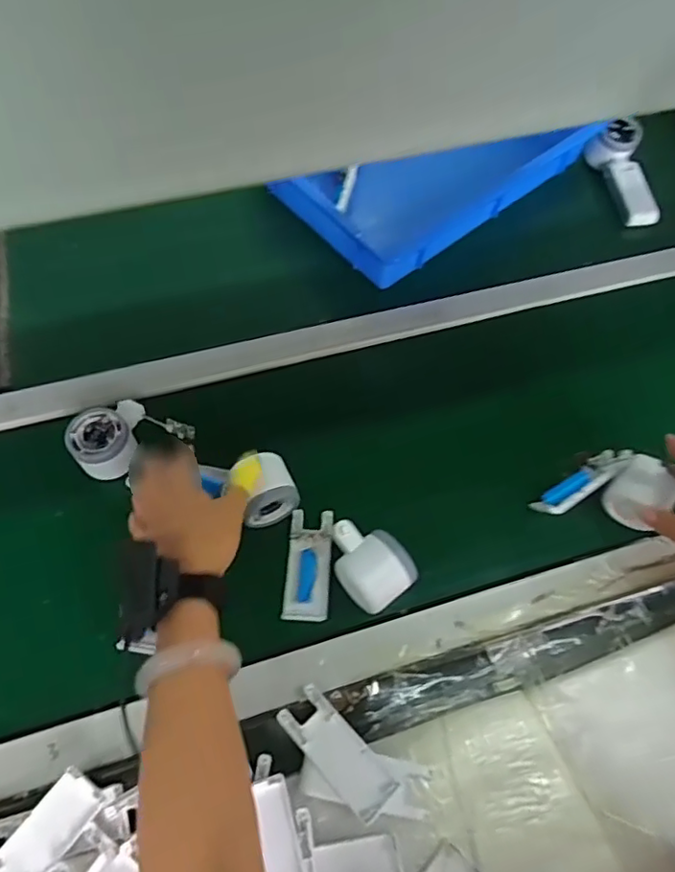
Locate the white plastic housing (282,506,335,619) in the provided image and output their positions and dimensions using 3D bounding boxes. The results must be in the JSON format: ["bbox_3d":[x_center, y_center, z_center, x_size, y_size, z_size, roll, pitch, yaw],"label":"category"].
[{"bbox_3d":[-0.027,0.124,0.550,0.041,0.020,0.104,4,62,0],"label":"white plastic housing"}]

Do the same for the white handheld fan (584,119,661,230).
[{"bbox_3d":[0.412,-0.365,0.810,0.060,0.054,0.154,-18,85,-11],"label":"white handheld fan"}]

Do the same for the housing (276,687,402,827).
[{"bbox_3d":[0.000,0.252,0.457,0.040,0.015,0.102,-40,70,-20],"label":"housing"}]

